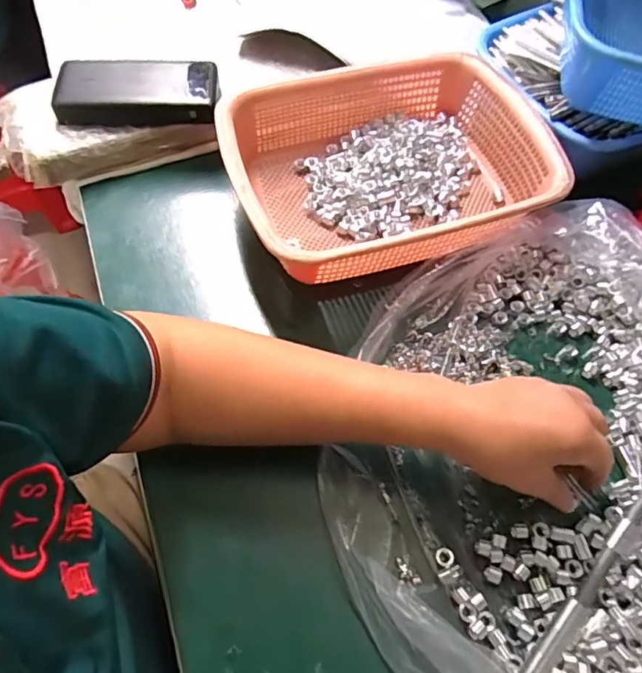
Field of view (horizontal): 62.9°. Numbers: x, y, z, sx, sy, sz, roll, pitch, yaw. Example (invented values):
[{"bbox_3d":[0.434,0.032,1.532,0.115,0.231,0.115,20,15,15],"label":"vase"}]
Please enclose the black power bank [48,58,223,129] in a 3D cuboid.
[{"bbox_3d":[-0.180,-0.242,0.521,0.148,0.029,0.073,-3,63,-4],"label":"black power bank"}]

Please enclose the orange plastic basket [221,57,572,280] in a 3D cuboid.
[{"bbox_3d":[0.064,-0.162,0.497,0.292,0.077,0.208,-14,64,-10],"label":"orange plastic basket"}]

